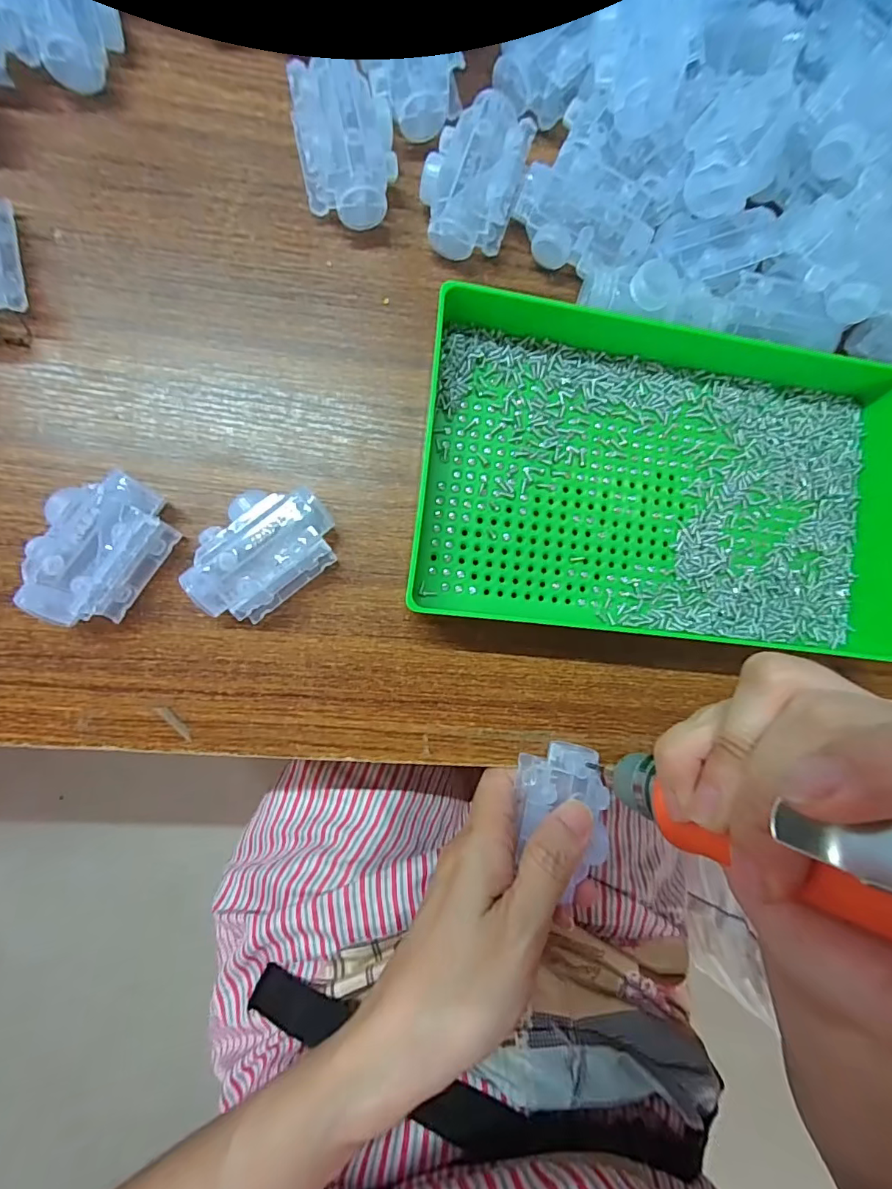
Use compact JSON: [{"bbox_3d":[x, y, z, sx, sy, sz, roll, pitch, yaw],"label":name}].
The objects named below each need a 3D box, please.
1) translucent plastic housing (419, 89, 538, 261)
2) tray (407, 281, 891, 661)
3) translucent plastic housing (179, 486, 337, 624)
[{"bbox_3d":[0.014,-0.208,0.244,0.045,0.029,0.069,19,87,-7],"label":"translucent plastic housing"},{"bbox_3d":[0.108,-0.058,0.248,0.240,0.040,0.157,6,88,-7],"label":"tray"},{"bbox_3d":[-0.086,-0.021,0.228,0.067,0.029,0.046,-40,94,-6],"label":"translucent plastic housing"}]

